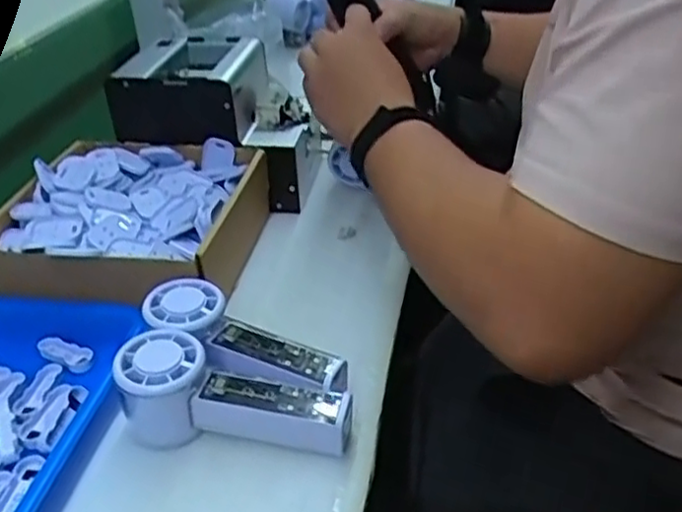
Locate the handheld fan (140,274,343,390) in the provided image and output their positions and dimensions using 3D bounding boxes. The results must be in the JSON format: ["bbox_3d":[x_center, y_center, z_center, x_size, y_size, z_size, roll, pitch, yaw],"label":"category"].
[{"bbox_3d":[-0.071,0.068,0.488,0.158,0.053,0.055,19,39,28],"label":"handheld fan"}]

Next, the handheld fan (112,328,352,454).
[{"bbox_3d":[-0.071,0.097,0.447,0.152,0.056,0.056,10,36,19],"label":"handheld fan"}]

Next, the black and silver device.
[{"bbox_3d":[-0.152,-0.173,0.720,0.129,0.073,0.144,6,37,9],"label":"black and silver device"}]

